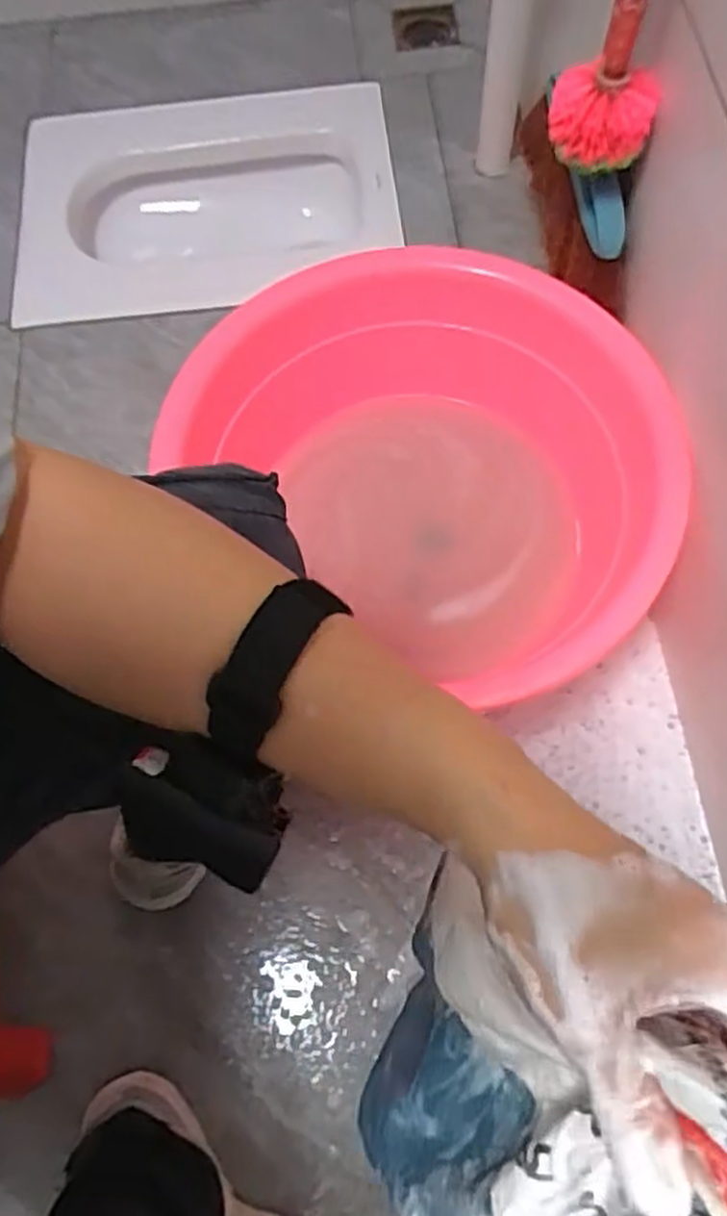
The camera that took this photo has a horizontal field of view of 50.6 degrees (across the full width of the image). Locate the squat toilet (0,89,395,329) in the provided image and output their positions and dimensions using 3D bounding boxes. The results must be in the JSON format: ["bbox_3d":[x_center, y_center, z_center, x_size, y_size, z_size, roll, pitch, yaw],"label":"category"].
[{"bbox_3d":[-0.220,-0.582,1.158,0.551,0.129,0.373,-6,69,0],"label":"squat toilet"}]

